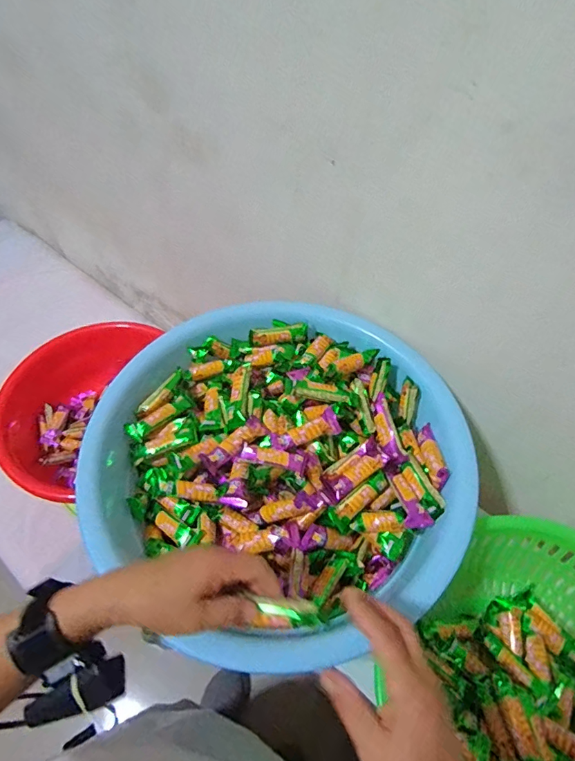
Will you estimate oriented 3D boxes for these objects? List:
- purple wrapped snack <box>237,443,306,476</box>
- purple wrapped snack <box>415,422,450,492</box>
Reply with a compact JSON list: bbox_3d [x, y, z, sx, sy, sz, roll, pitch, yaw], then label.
[{"bbox_3d":[-0.019,0.095,0.530,0.079,0.021,0.019,11,56,8],"label":"purple wrapped snack"},{"bbox_3d":[0.177,0.091,0.536,0.023,0.022,0.087,0,40,0],"label":"purple wrapped snack"}]

